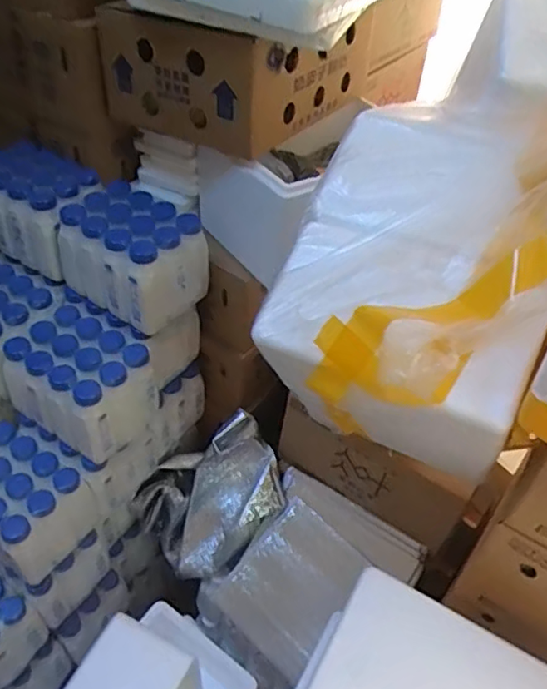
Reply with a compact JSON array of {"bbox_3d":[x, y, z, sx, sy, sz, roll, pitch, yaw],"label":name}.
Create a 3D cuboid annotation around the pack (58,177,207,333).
[{"bbox_3d":[-0.225,-0.141,0.943,0.220,0.158,0.142,31,51,24],"label":"pack"}]

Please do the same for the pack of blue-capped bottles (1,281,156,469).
[{"bbox_3d":[-0.306,0.052,0.949,0.209,0.153,0.173,27,49,21],"label":"pack of blue-capped bottles"}]

